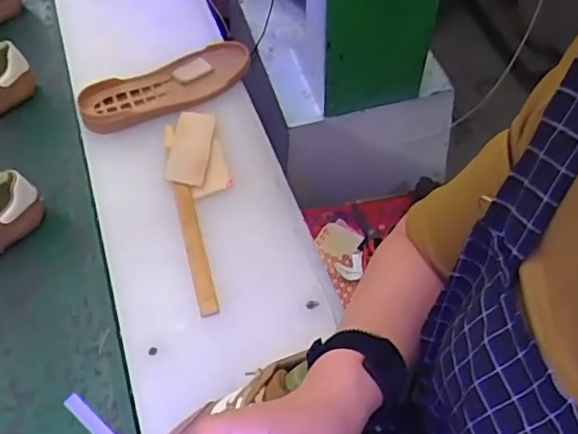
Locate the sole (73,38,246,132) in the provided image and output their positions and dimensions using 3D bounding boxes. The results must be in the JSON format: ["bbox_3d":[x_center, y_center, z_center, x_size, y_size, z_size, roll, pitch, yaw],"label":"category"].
[{"bbox_3d":[-0.179,-0.196,0.840,0.255,0.023,0.095,-26,59,-14],"label":"sole"}]

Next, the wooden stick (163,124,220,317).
[{"bbox_3d":[-0.130,-0.010,0.727,0.023,0.008,0.299,-15,57,-7],"label":"wooden stick"}]

